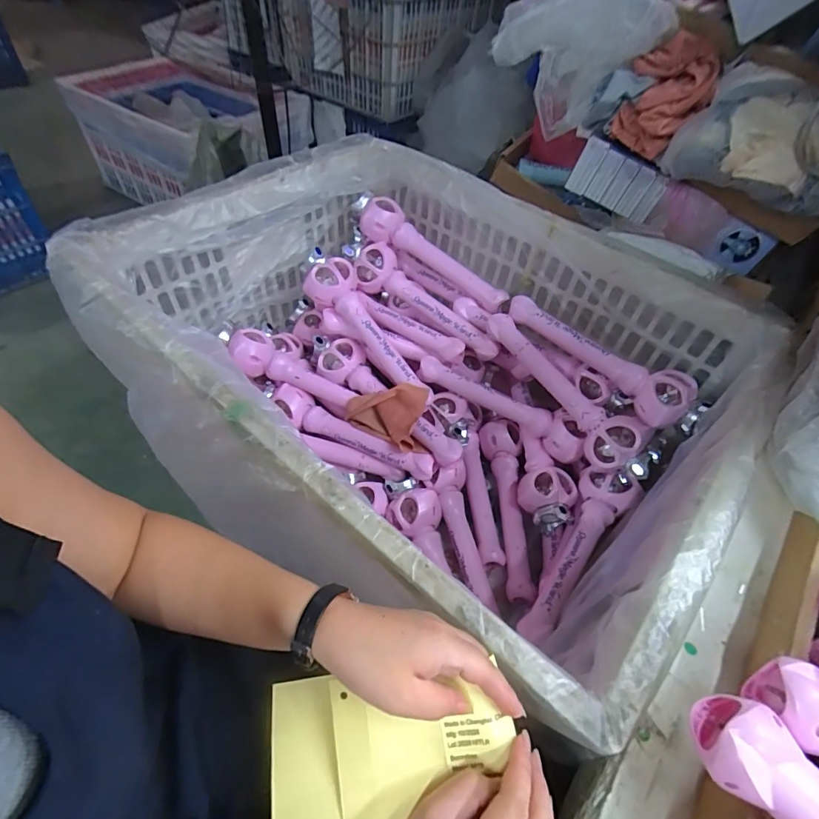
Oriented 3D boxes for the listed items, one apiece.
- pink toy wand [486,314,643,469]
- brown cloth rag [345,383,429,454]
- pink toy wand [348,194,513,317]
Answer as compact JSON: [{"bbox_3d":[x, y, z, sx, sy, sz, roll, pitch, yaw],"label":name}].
[{"bbox_3d":[0.264,-0.042,0.790,0.067,0.086,0.334,-26,58,-24],"label":"pink toy wand"},{"bbox_3d":[-0.043,0.016,0.806,0.151,0.026,0.116,0,86,20],"label":"brown cloth rag"},{"bbox_3d":[0.039,-0.309,0.902,0.352,0.068,0.069,34,54,-1],"label":"pink toy wand"}]

